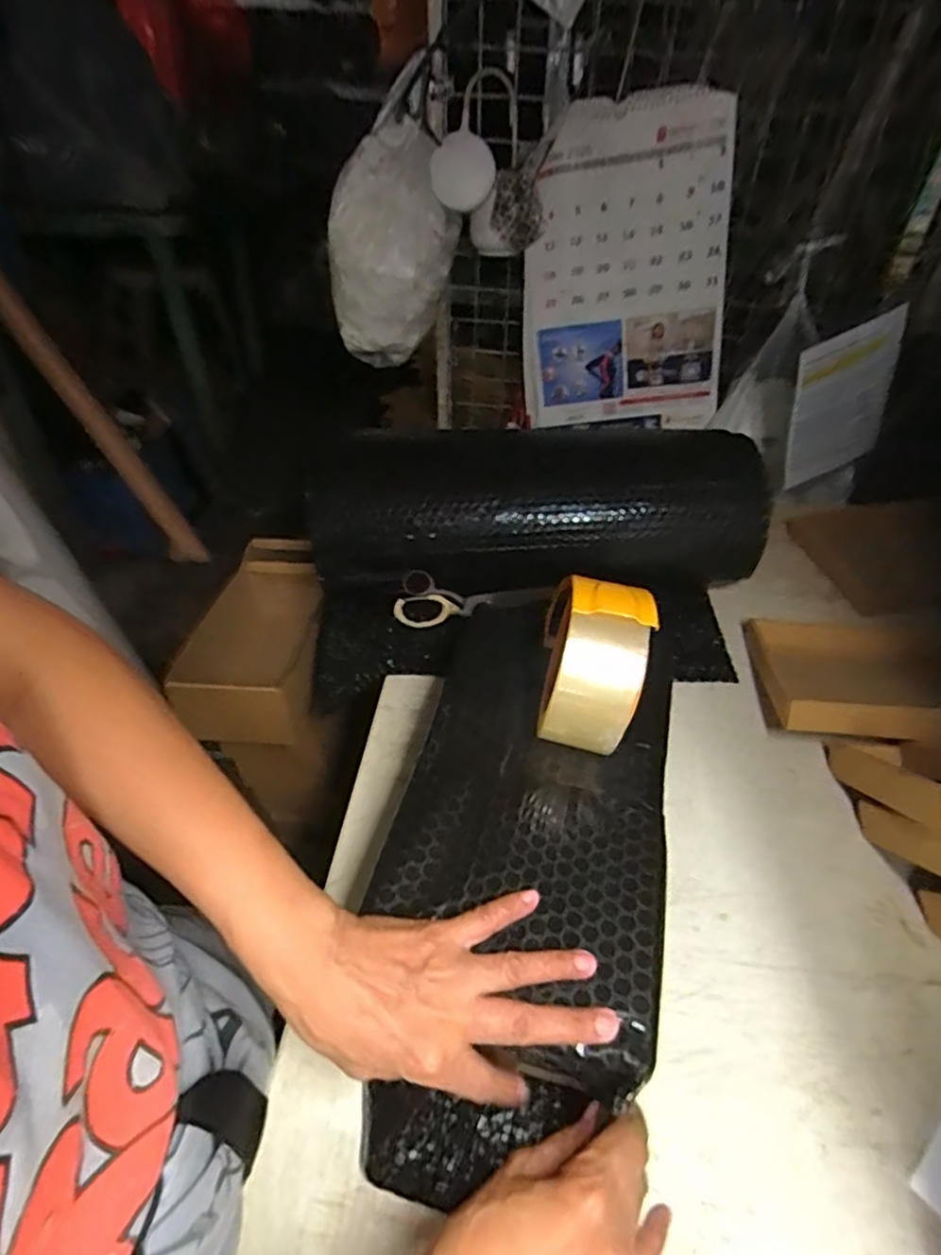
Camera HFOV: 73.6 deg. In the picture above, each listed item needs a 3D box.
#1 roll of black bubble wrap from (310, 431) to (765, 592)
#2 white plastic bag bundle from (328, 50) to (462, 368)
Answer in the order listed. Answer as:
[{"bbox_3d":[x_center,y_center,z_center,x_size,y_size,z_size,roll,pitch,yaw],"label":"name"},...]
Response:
[{"bbox_3d":[0.069,-0.148,0.737,0.514,0.149,0.138,2,42,2],"label":"roll of black bubble wrap"},{"bbox_3d":[-0.103,-0.598,0.937,0.167,0.382,0.177,18,23,18],"label":"white plastic bag bundle"}]

